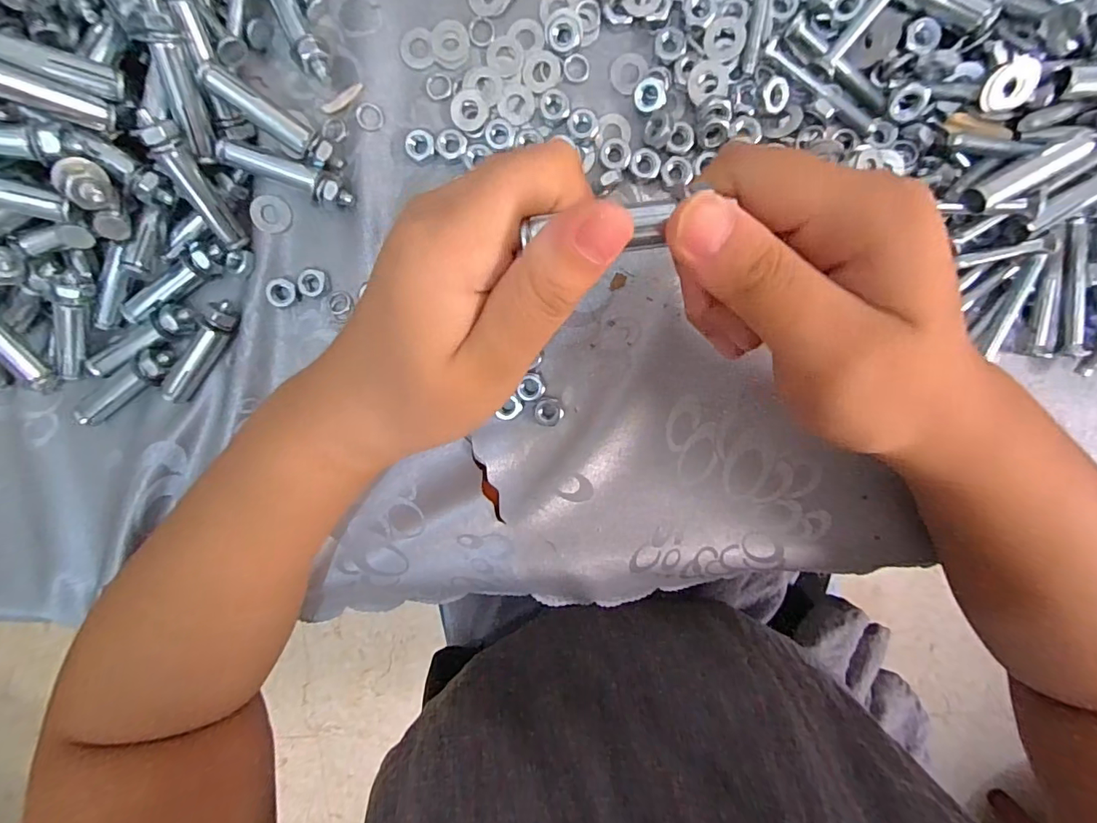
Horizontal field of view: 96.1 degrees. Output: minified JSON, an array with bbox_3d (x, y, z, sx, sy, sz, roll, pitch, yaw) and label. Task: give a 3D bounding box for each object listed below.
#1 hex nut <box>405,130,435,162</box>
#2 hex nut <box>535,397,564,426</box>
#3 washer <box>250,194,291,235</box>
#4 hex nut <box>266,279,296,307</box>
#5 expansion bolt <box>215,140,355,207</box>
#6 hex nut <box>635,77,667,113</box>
[{"bbox_3d":[-0.057,-0.118,0.218,0.012,0.006,0.011,-3,98,4],"label":"hex nut"},{"bbox_3d":[0.000,0.000,0.230,0.012,0.004,0.013,-32,95,8],"label":"hex nut"},{"bbox_3d":[-0.127,-0.090,0.225,0.016,0.004,0.016,-2,100,-14],"label":"washer"},{"bbox_3d":[-0.124,-0.055,0.226,0.011,0.004,0.013,-2,98,4],"label":"hex nut"},{"bbox_3d":[-0.113,-0.104,0.216,0.055,0.015,0.013,19,99,0],"label":"expansion bolt"},{"bbox_3d":[0.044,-0.135,0.210,0.014,0.004,0.012,15,118,31],"label":"hex nut"}]

